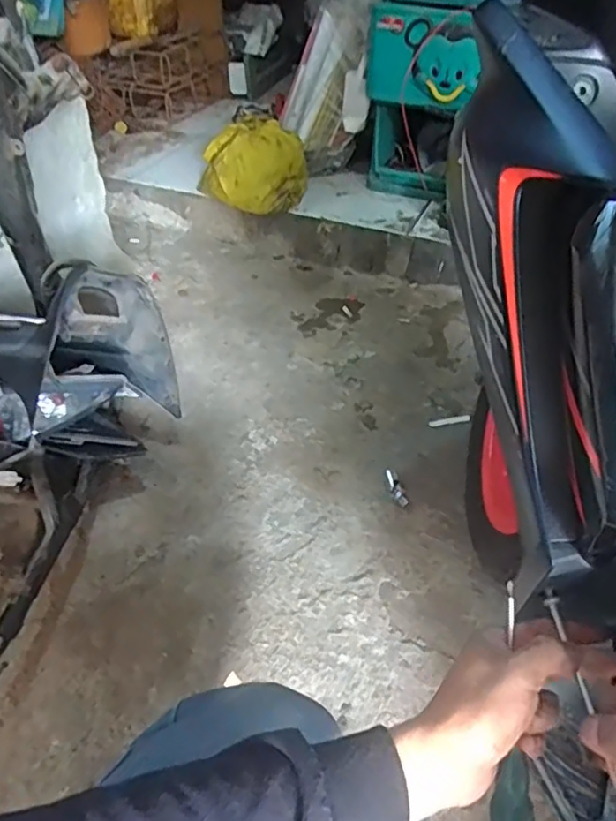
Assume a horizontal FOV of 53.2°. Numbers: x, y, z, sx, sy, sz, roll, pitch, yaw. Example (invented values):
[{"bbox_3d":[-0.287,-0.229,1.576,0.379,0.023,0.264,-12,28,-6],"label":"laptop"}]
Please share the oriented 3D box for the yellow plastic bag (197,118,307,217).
[{"bbox_3d":[-0.141,-0.615,1.542,0.192,0.175,0.239,-25,47,-27],"label":"yellow plastic bag"}]

